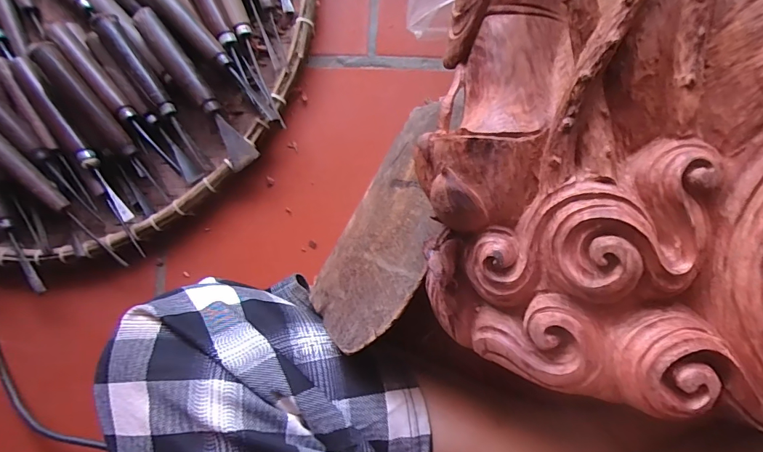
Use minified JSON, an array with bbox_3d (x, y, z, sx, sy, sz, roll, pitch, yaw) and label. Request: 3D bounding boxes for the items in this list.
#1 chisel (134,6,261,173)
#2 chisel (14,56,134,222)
[{"bbox_3d":[-0.172,-0.128,0.400,0.024,0.034,0.168,-35,85,2],"label":"chisel"},{"bbox_3d":[-0.287,-0.079,0.396,0.020,0.023,0.184,-34,85,3],"label":"chisel"}]

